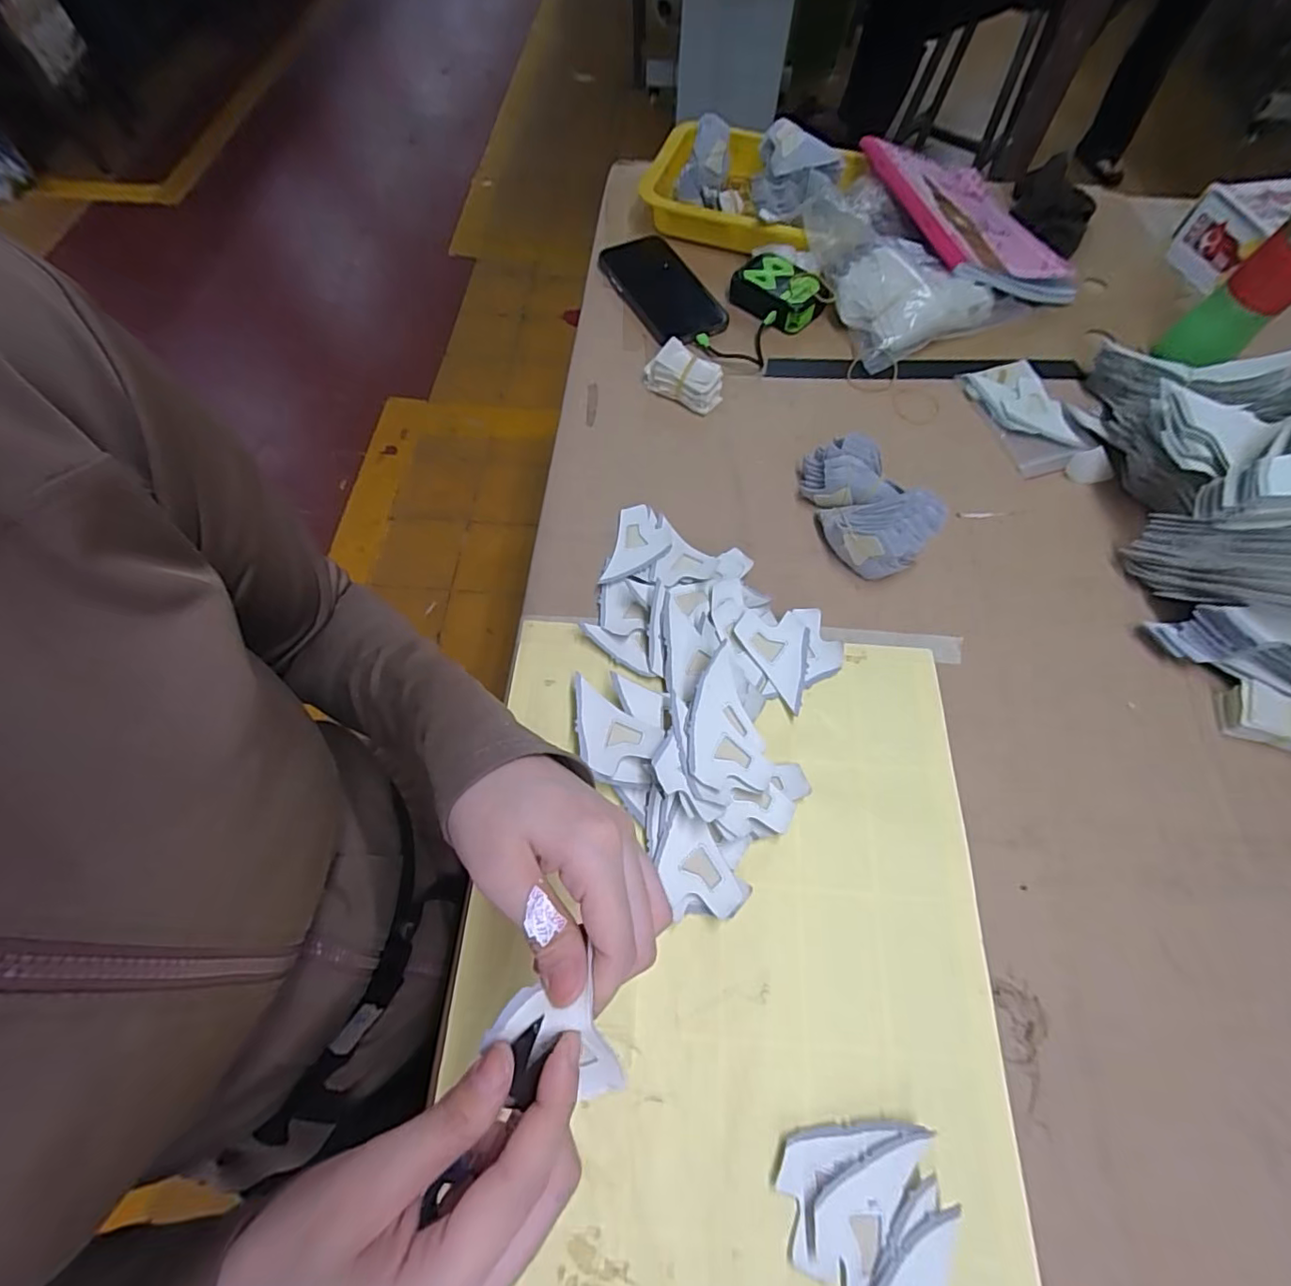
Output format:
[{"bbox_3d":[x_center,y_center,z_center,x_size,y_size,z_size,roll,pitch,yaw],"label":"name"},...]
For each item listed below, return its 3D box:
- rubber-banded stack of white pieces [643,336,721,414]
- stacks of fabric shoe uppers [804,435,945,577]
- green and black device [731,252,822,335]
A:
[{"bbox_3d":[0.035,-0.251,0.549,0.073,0.042,0.031,29,67,13],"label":"rubber-banded stack of white pieces"},{"bbox_3d":[0.176,-0.115,0.473,0.068,0.058,0.127,-23,66,-11],"label":"stacks of fabric shoe uppers"},{"bbox_3d":[0.137,-0.365,0.602,0.089,0.027,0.063,41,70,17],"label":"green and black device"}]

